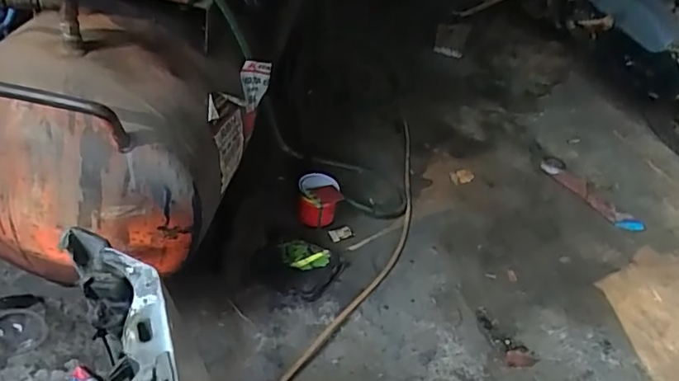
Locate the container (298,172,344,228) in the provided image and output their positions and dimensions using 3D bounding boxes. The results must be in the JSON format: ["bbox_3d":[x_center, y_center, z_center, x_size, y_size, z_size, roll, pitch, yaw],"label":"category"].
[{"bbox_3d":[-0.036,0.020,0.961,0.076,0.077,0.072,3,35,-7],"label":"container"}]

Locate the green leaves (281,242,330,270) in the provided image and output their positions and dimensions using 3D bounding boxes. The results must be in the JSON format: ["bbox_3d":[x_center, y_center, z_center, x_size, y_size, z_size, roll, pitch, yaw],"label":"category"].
[{"bbox_3d":[-0.057,0.107,0.858,0.077,0.005,0.045,19,63,11],"label":"green leaves"}]

